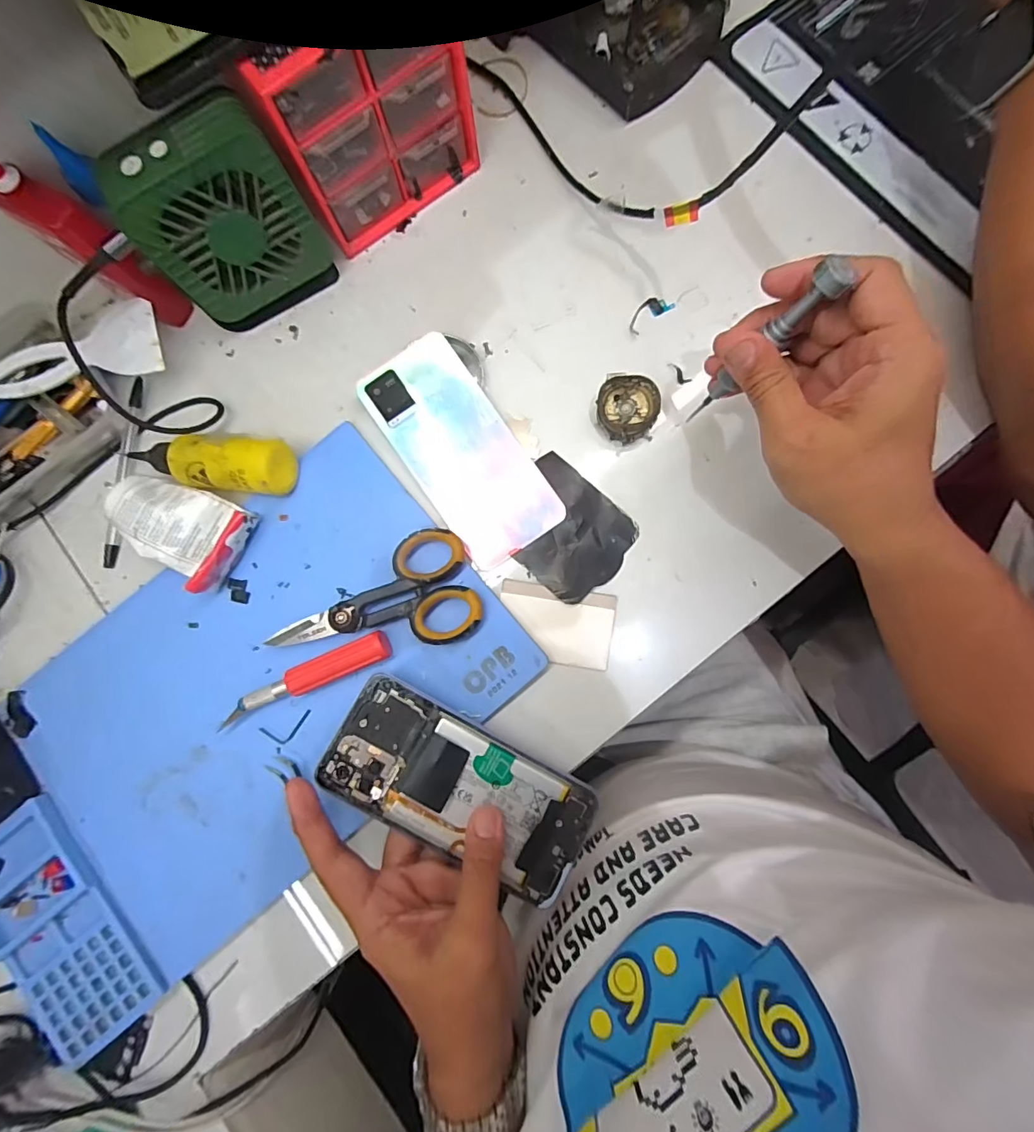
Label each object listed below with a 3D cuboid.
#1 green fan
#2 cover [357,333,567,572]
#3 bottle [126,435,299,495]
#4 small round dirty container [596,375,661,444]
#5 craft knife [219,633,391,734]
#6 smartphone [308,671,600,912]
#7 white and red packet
[{"bbox_3d":[-0.183,-0.218,0.324,0.094,0.112,0.041,-27,83,0],"label":"green fan"},{"bbox_3d":[-0.039,-0.081,0.349,0.073,0.005,0.160,-34,88,1],"label":"cover"},{"bbox_3d":[-0.212,-0.069,0.340,0.116,0.035,0.035,6,84,4],"label":"bottle"},{"bbox_3d":[0.075,-0.106,0.342,0.041,0.020,0.040,0,84,3],"label":"small round dirty container"},{"bbox_3d":[-0.138,0.074,0.323,0.115,0.019,0.018,-24,83,1],"label":"craft knife"},{"bbox_3d":[-0.033,0.134,0.303,0.163,0.011,0.072,27,85,-1],"label":"smartphone"},{"bbox_3d":[-0.228,-0.029,0.337,0.091,0.032,0.059,30,86,6],"label":"white and red packet"}]

